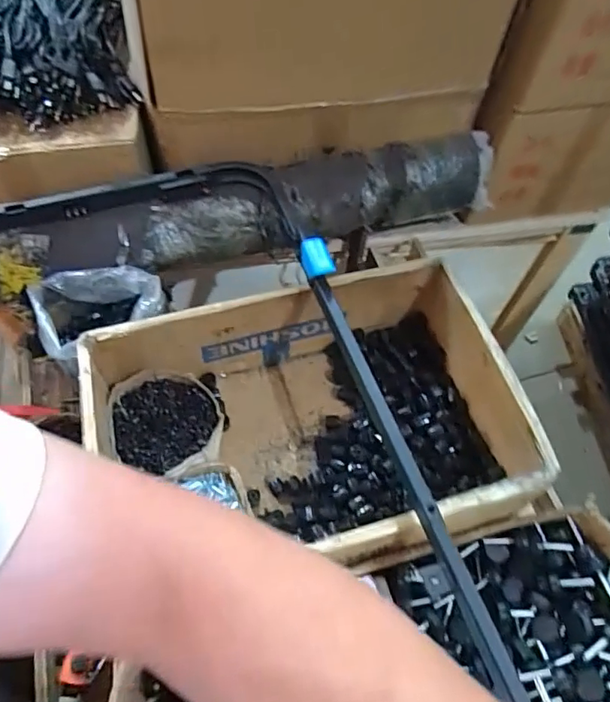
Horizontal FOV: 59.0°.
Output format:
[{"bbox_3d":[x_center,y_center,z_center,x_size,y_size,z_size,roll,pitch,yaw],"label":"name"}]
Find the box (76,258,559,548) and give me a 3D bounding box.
[{"bbox_3d":[0.008,0.108,0.727,0.516,0.184,0.348,-14,60,-11],"label":"box"}]

